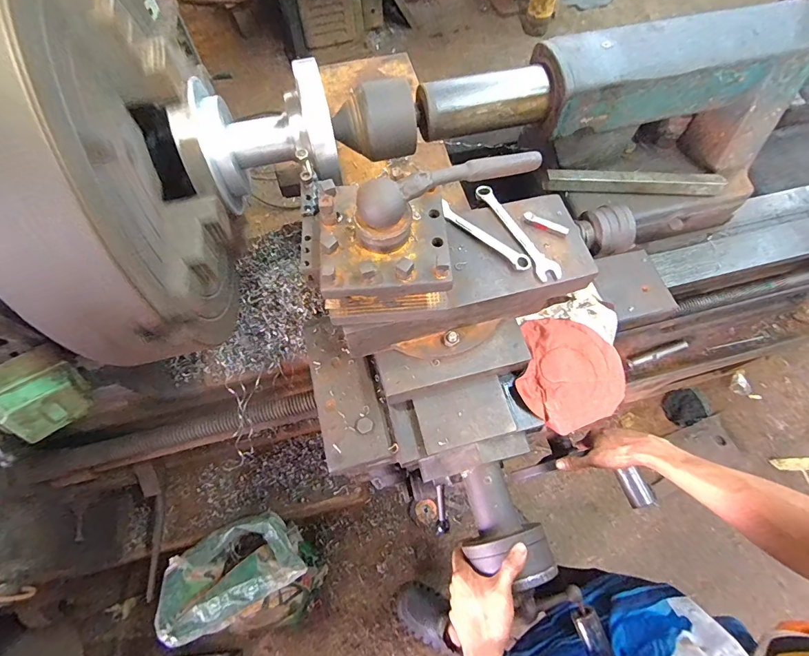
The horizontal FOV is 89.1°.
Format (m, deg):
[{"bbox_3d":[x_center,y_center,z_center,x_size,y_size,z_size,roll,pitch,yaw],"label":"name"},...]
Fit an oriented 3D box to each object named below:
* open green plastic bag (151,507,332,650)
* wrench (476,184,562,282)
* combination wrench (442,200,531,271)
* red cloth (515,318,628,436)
[{"bbox_3d":[-0.358,0.606,1.017,0.256,0.501,0.244,-32,70,-14],"label":"open green plastic bag"},{"bbox_3d":[0.151,-0.132,0.552,0.031,0.007,0.168,-27,69,-12],"label":"wrench"},{"bbox_3d":[0.104,-0.123,0.543,0.146,0.009,0.023,40,71,15],"label":"combination wrench"},{"bbox_3d":[0.244,0.061,0.619,0.164,0.019,0.166,-20,68,-9],"label":"red cloth"}]

